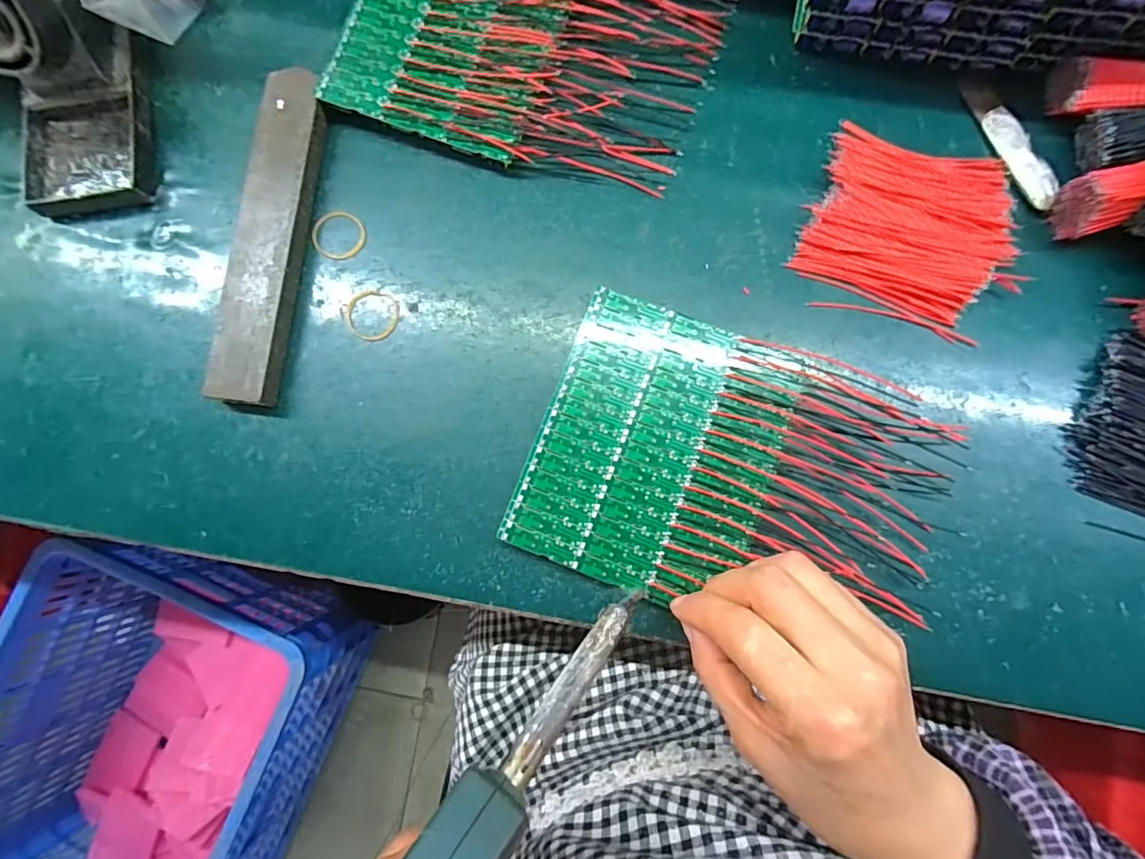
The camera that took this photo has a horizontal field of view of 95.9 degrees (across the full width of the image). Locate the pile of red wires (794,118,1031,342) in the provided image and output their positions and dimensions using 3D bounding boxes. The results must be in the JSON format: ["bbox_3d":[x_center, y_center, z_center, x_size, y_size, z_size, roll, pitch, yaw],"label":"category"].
[{"bbox_3d":[0.193,-0.114,0.295,0.113,0.010,0.107,16,85,4],"label":"pile of red wires"}]

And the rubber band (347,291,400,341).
[{"bbox_3d":[-0.119,-0.067,0.306,0.033,0.004,0.030,0,84,3],"label":"rubber band"}]

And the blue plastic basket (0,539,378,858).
[{"bbox_3d":[-0.630,0.496,0.796,0.403,0.277,0.589,20,86,5],"label":"blue plastic basket"}]

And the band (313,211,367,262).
[{"bbox_3d":[-0.141,-0.118,0.312,0.033,0.004,0.029,21,86,5],"label":"band"}]

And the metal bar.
[{"bbox_3d":[-0.178,-0.113,0.305,0.035,0.019,0.197,7,85,3],"label":"metal bar"}]

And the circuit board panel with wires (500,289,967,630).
[{"bbox_3d":[0.087,0.022,0.280,0.210,0.014,0.146,17,85,4],"label":"circuit board panel with wires"}]

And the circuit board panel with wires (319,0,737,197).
[{"bbox_3d":[-0.025,-0.230,0.313,0.207,0.017,0.148,20,86,5],"label":"circuit board panel with wires"}]

